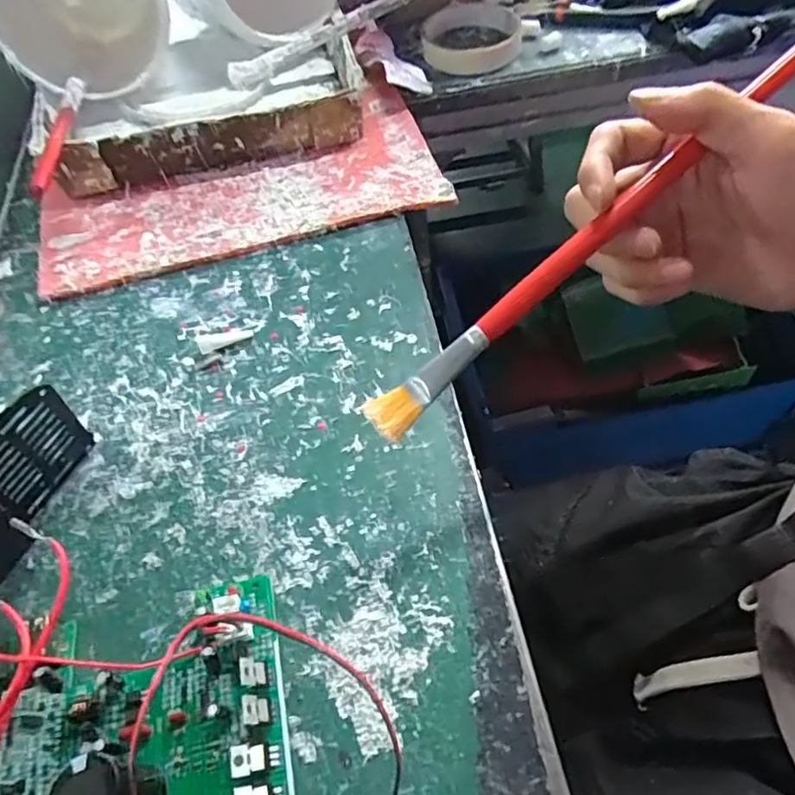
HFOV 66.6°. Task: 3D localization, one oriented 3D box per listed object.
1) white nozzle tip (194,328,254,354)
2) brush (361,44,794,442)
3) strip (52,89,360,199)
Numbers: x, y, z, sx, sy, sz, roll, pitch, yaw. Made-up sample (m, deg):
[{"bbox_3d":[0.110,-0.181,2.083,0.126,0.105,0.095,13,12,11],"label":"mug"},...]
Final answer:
[{"bbox_3d":[-0.101,-0.036,0.356,0.032,0.007,0.011,-19,57,-23],"label":"white nozzle tip"},{"bbox_3d":[0.091,-0.075,0.239,0.262,0.007,0.015,-41,62,0],"label":"brush"},{"bbox_3d":[-0.132,-0.178,0.431,0.211,0.040,0.009,-15,57,-7],"label":"strip"}]

